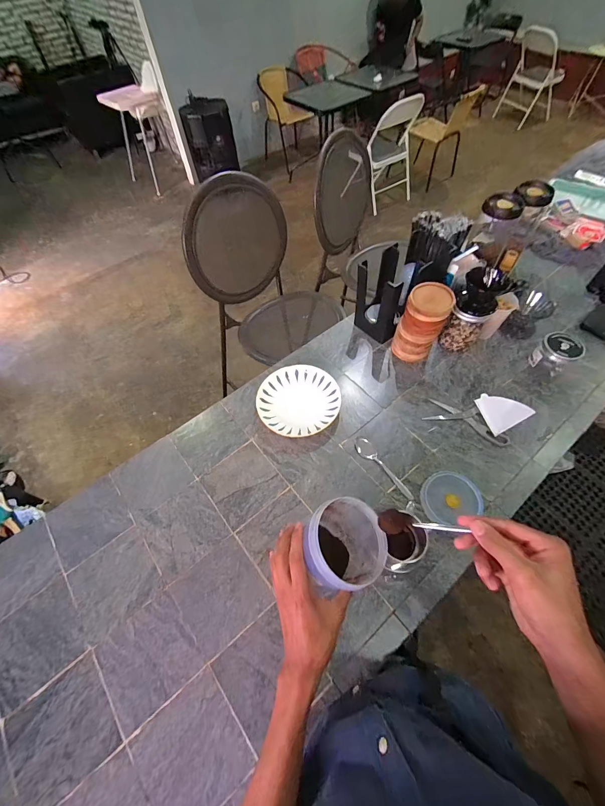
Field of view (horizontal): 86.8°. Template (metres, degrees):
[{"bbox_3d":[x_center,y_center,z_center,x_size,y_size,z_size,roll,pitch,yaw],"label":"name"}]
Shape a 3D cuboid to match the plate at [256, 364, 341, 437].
[{"bbox_3d":[-0.009,-0.006,0.794,0.196,0.031,0.189,-2,58,3],"label":"plate"}]

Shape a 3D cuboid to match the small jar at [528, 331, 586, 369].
[{"bbox_3d":[0.632,-0.122,0.799,0.080,0.078,0.082,-2,58,3],"label":"small jar"}]

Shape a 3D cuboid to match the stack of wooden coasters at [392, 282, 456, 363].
[{"bbox_3d":[0.292,-0.186,0.794,0.101,0.196,0.087,24,63,18],"label":"stack of wooden coasters"}]

